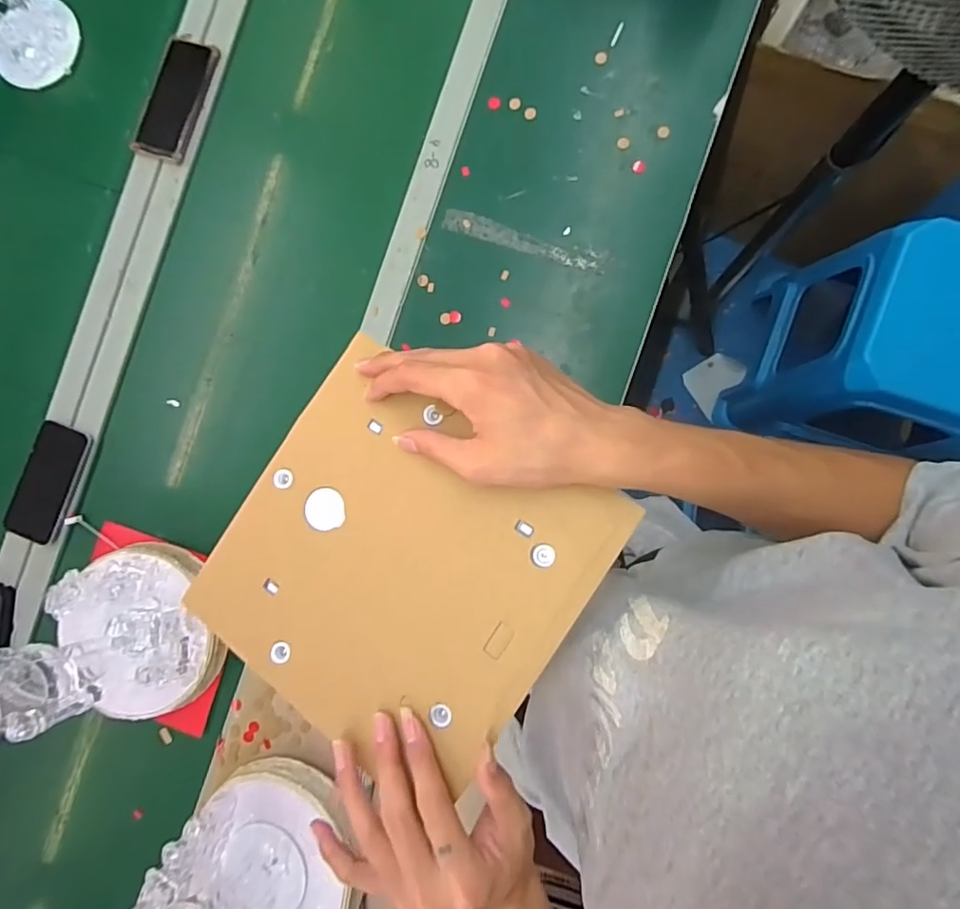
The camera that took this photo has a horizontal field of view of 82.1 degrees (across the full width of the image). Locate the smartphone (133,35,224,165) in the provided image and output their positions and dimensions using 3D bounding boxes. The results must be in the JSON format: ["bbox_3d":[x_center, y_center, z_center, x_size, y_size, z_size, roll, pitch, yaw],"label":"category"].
[{"bbox_3d":[-0.409,-0.478,0.744,0.067,0.017,0.169,20,89,7],"label":"smartphone"}]

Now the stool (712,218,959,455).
[{"bbox_3d":[0.768,-0.217,1.066,0.345,0.474,0.329,19,89,7],"label":"stool"}]

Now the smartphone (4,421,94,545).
[{"bbox_3d":[-0.576,0.037,0.734,0.072,0.012,0.158,19,88,1],"label":"smartphone"}]

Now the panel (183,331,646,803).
[{"bbox_3d":[-0.052,0.065,0.338,0.212,0.008,0.202,33,90,16],"label":"panel"}]

